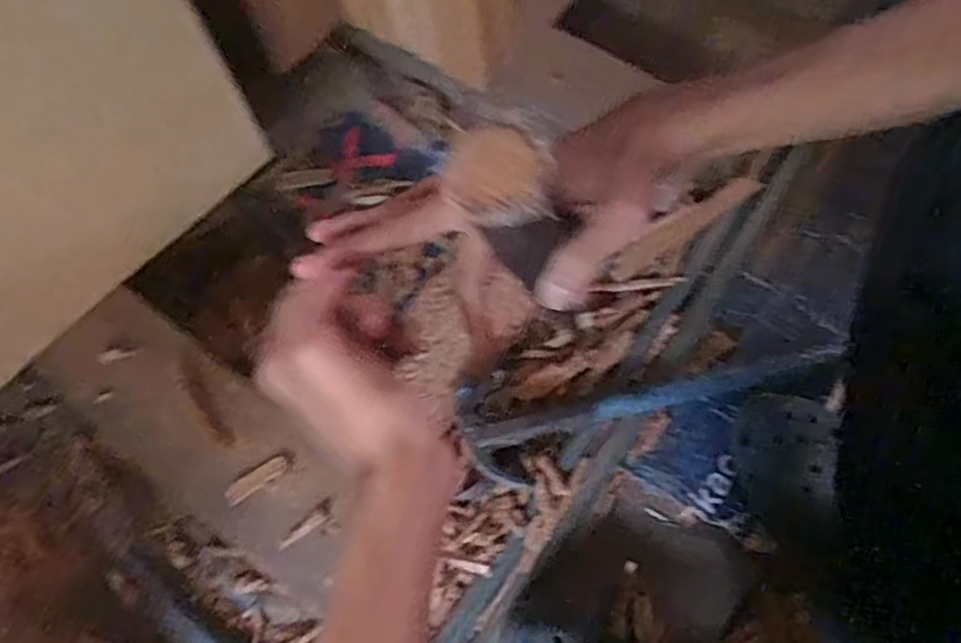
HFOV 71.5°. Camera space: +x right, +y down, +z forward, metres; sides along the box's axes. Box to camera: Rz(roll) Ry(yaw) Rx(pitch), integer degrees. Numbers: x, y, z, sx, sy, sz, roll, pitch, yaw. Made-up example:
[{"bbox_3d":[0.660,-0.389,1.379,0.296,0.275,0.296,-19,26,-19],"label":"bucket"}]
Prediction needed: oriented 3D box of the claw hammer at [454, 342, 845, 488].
[{"bbox_3d":[0.167,0.088,0.633,0.374,0.022,0.094,-7,66,-1],"label":"claw hammer"}]

